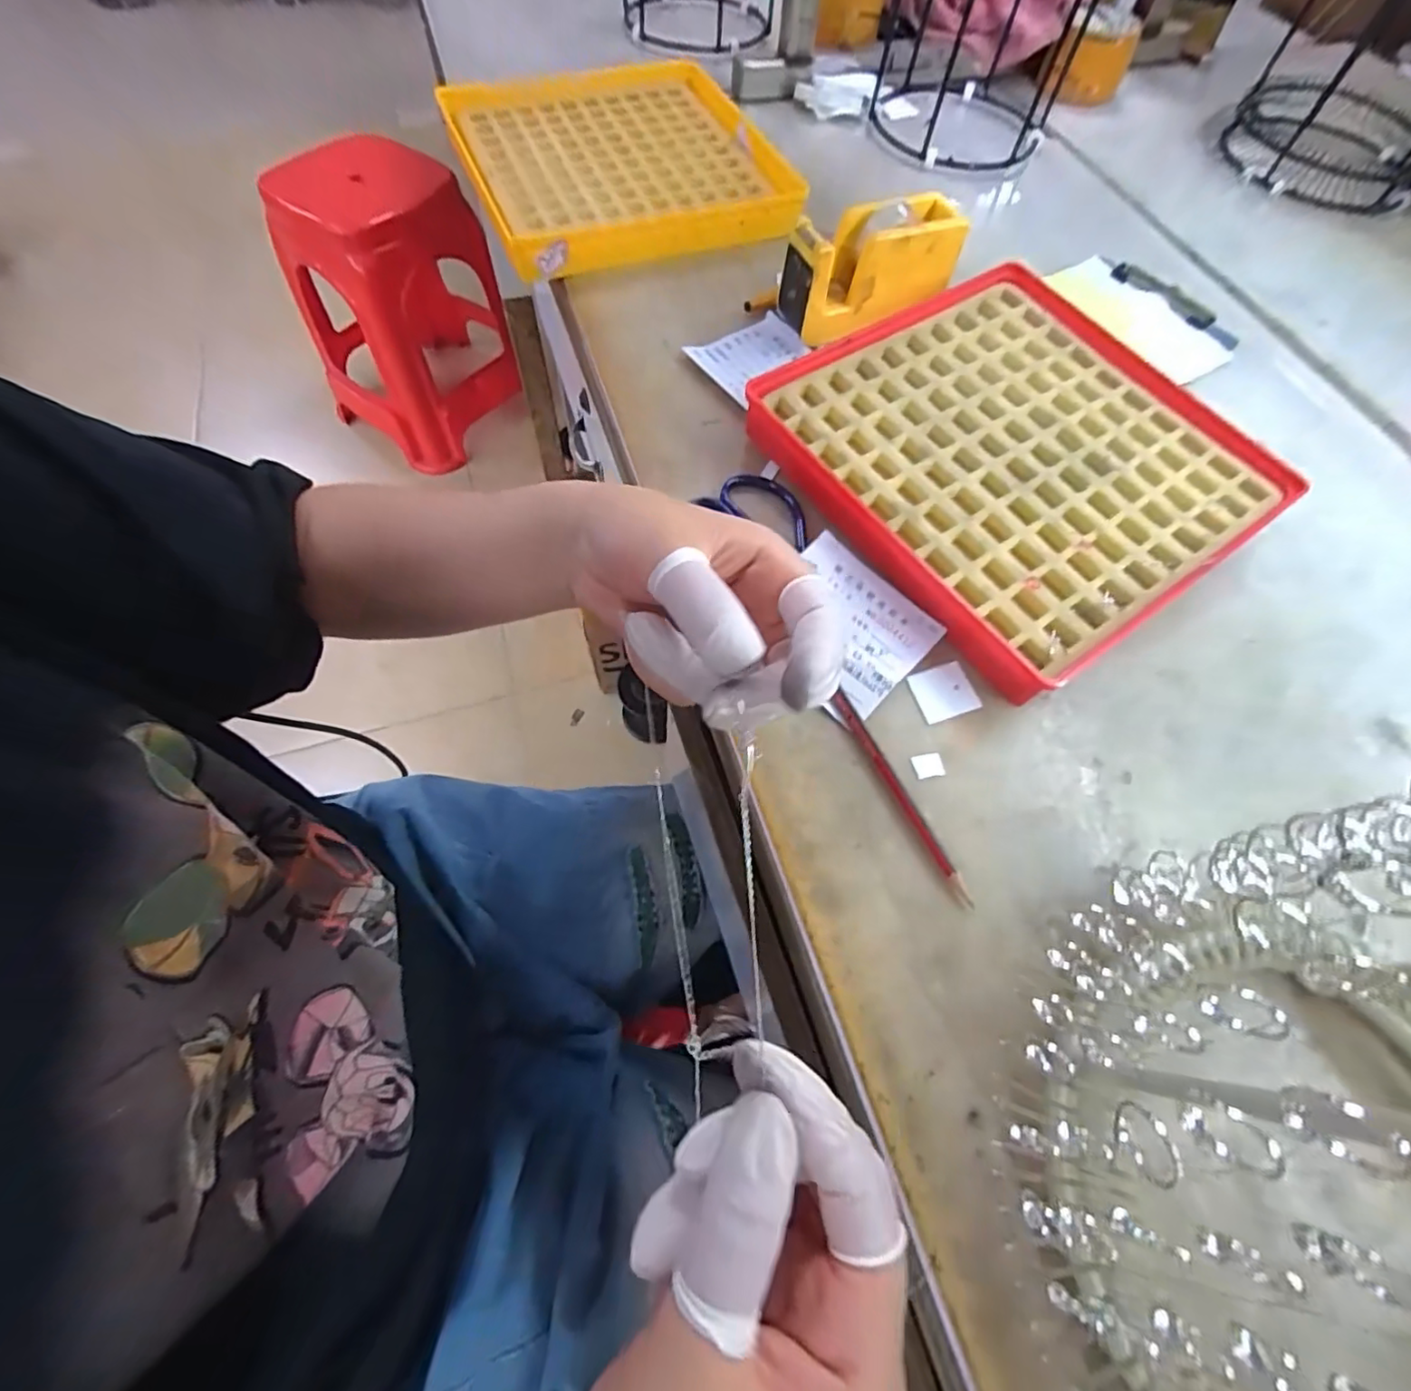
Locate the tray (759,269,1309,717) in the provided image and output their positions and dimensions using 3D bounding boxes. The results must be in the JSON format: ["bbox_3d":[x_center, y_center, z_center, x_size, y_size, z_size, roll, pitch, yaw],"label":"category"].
[{"bbox_3d":[0.209,-0.168,0.409,0.299,0.046,0.282,-30,67,-16],"label":"tray"}]

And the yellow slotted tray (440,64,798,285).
[{"bbox_3d":[-0.081,-0.495,0.550,0.272,0.042,0.279,-16,65,-11],"label":"yellow slotted tray"}]

